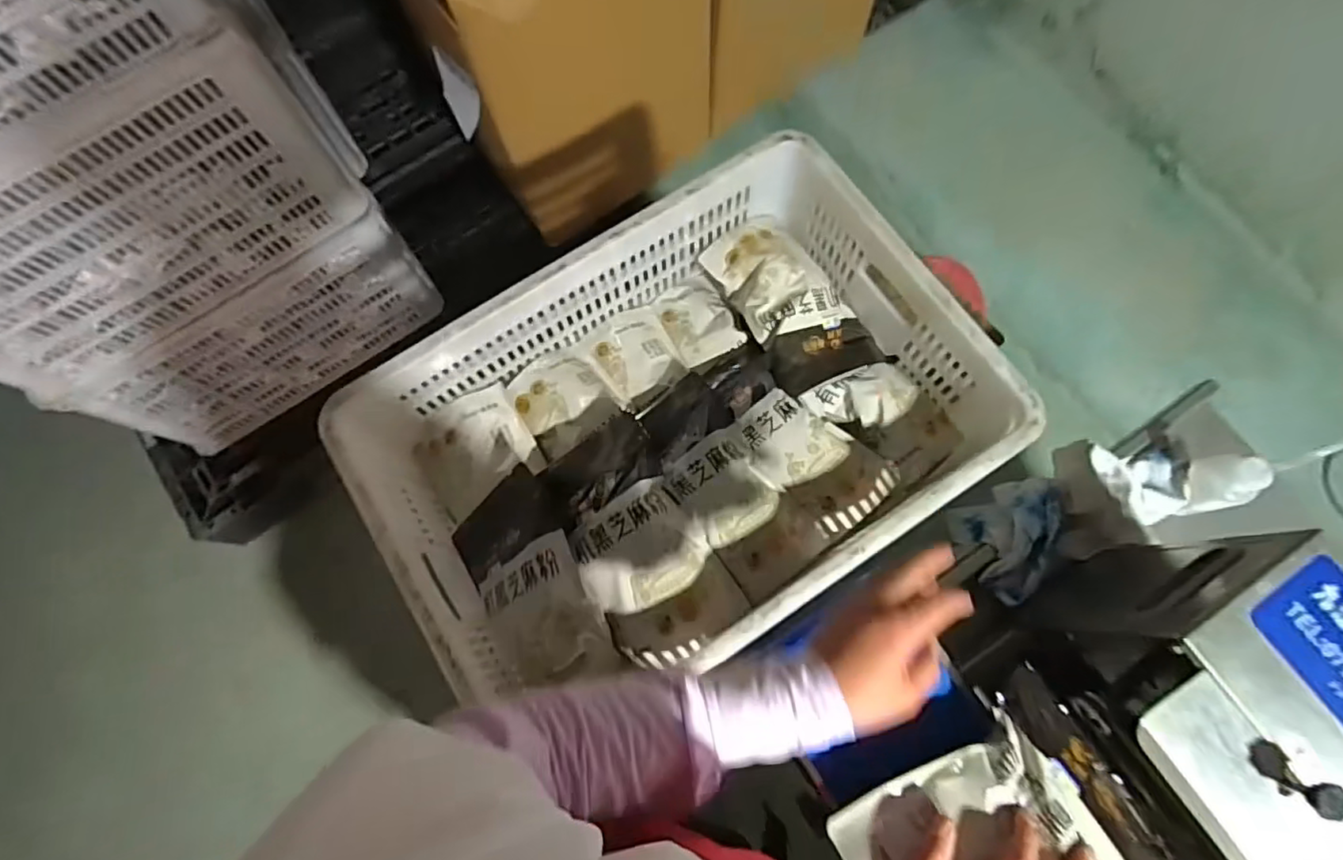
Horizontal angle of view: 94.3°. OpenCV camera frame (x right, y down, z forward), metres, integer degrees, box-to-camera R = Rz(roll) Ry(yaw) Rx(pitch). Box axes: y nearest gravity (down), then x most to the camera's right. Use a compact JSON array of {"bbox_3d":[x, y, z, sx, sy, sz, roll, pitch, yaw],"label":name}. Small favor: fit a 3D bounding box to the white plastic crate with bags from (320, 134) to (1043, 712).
[{"bbox_3d":[0.001,-0.004,0.694,0.597,0.203,0.412,-33,83,-6],"label":"white plastic crate with bags"}]

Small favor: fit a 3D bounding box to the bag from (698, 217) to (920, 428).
[{"bbox_3d":[0.167,-0.130,0.766,0.142,0.082,0.303,-32,83,-6],"label":"bag"}]

